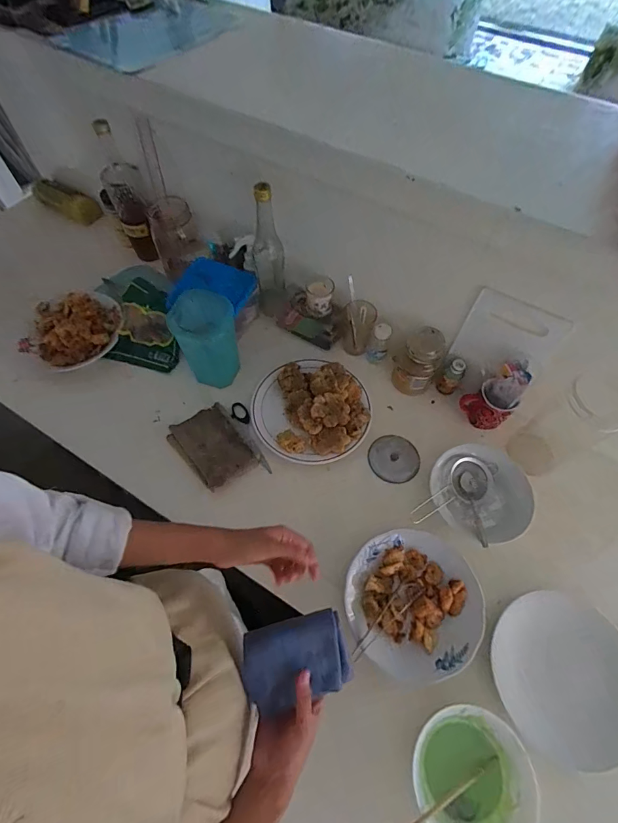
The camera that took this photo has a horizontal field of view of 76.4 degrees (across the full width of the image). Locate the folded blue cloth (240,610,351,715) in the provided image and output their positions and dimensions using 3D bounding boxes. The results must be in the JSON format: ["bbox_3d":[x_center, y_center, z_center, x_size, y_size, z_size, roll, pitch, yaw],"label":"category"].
[{"bbox_3d":[-0.014,0.282,0.444,0.115,0.022,0.088,-13,90,-7],"label":"folded blue cloth"}]

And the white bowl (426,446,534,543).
[{"bbox_3d":[0.284,0.136,0.652,0.137,0.046,0.161,-38,68,-19],"label":"white bowl"}]

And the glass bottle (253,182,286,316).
[{"bbox_3d":[-0.076,-0.294,0.741,0.056,0.256,0.054,-7,61,-4],"label":"glass bottle"}]

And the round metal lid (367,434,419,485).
[{"bbox_3d":[0.154,0.086,0.710,0.088,0.023,0.086,0,61,0],"label":"round metal lid"}]

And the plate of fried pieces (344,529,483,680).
[{"bbox_3d":[0.156,0.282,0.589,0.193,0.058,0.200,0,61,0],"label":"plate of fried pieces"}]

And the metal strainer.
[{"bbox_3d":[0.240,0.135,0.647,0.167,0.032,0.065,-34,67,-17],"label":"metal strainer"}]

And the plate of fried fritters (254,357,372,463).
[{"bbox_3d":[0.004,-0.016,0.728,0.210,0.042,0.218,0,61,0],"label":"plate of fried fritters"}]

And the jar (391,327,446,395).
[{"bbox_3d":[0.202,-0.087,0.736,0.067,0.122,0.080,24,64,13],"label":"jar"}]

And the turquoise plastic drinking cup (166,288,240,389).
[{"bbox_3d":[-0.179,-0.131,0.728,0.091,0.144,0.109,-11,62,-6],"label":"turquoise plastic drinking cup"}]

